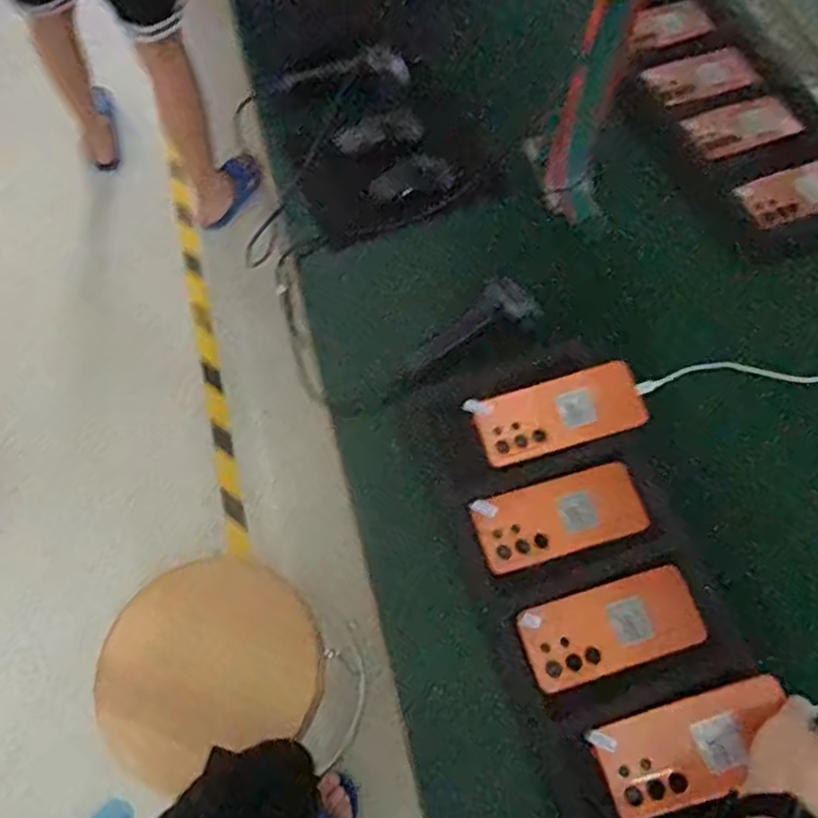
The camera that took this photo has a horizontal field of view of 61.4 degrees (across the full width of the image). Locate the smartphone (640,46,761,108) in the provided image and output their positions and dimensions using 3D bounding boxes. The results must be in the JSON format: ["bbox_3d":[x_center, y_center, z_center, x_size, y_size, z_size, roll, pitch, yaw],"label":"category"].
[{"bbox_3d":[0.429,-0.485,1.008,0.196,0.007,0.075,-25,71,-20],"label":"smartphone"}]

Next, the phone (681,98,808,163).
[{"bbox_3d":[0.471,-0.399,0.971,0.176,0.016,0.078,-24,69,-13],"label":"phone"}]

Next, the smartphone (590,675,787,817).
[{"bbox_3d":[0.247,0.292,0.592,0.166,0.007,0.074,-23,57,6],"label":"smartphone"}]

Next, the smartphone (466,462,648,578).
[{"bbox_3d":[0.154,0.111,0.707,0.170,0.007,0.081,-16,61,-4],"label":"smartphone"}]

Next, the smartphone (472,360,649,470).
[{"bbox_3d":[0.162,0.007,0.745,0.178,0.005,0.081,-19,67,0],"label":"smartphone"}]

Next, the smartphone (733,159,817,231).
[{"bbox_3d":[0.518,-0.288,0.913,0.166,0.009,0.081,-21,68,-12],"label":"smartphone"}]

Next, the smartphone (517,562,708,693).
[{"bbox_3d":[0.198,0.211,0.669,0.175,0.017,0.078,-15,67,-9],"label":"smartphone"}]

